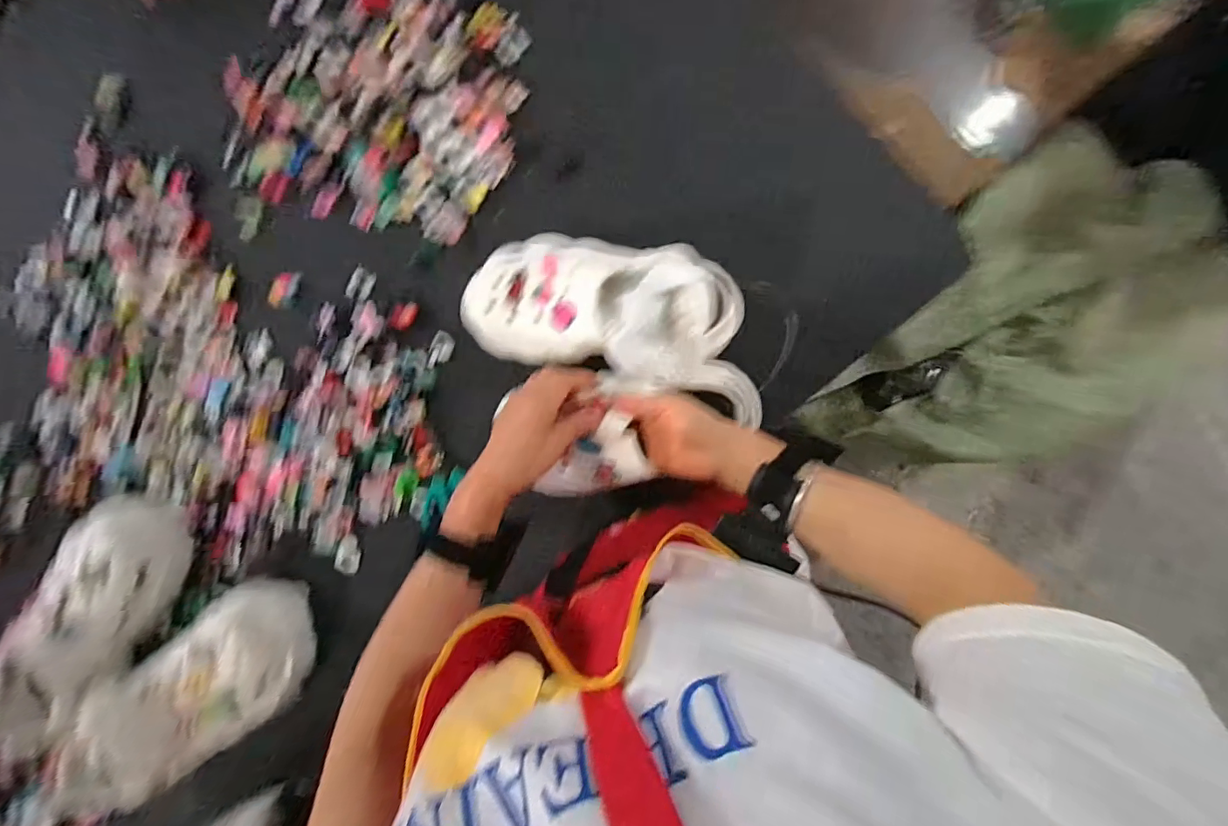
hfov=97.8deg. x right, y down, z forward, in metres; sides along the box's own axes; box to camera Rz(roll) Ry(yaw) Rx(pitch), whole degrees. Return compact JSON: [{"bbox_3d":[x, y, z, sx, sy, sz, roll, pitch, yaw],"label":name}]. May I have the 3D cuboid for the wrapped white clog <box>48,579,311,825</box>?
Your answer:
[{"bbox_3d":[-0.451,0.312,0.568,0.284,0.077,0.128,-42,85,3],"label":"wrapped white clog"}]

